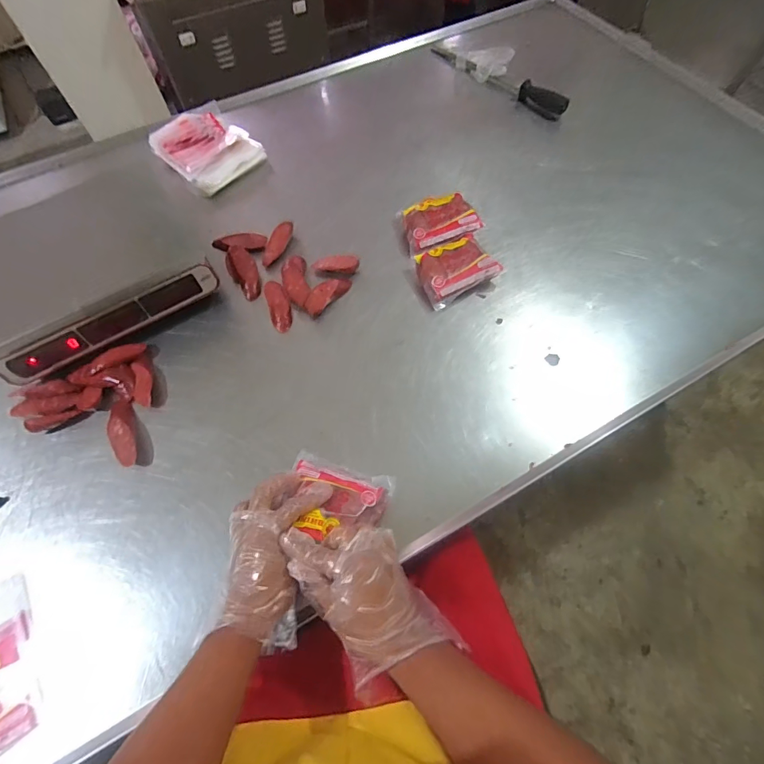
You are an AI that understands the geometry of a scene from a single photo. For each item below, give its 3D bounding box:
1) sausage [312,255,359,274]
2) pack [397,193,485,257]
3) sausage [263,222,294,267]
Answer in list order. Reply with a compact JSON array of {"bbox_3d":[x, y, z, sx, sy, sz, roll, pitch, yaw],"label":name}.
[{"bbox_3d":[-0.085,-0.219,0.763,0.086,0.022,0.029,6,64,4],"label":"sausage"},{"bbox_3d":[0.110,-0.301,0.792,0.135,0.050,0.107,-16,64,-6],"label":"pack"},{"bbox_3d":[-0.199,-0.261,0.793,0.033,0.034,0.095,16,65,9],"label":"sausage"}]

